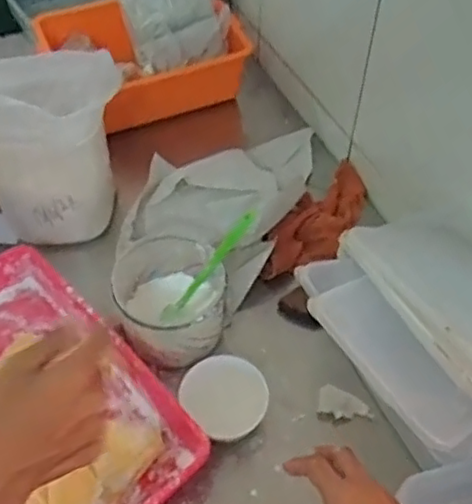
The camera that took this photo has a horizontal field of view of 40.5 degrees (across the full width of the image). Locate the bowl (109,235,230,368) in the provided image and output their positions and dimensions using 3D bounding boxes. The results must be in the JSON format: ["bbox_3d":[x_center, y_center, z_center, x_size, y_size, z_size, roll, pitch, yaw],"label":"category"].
[{"bbox_3d":[-0.077,0.047,0.738,0.126,0.082,0.148,-18,53,-16],"label":"bowl"}]

